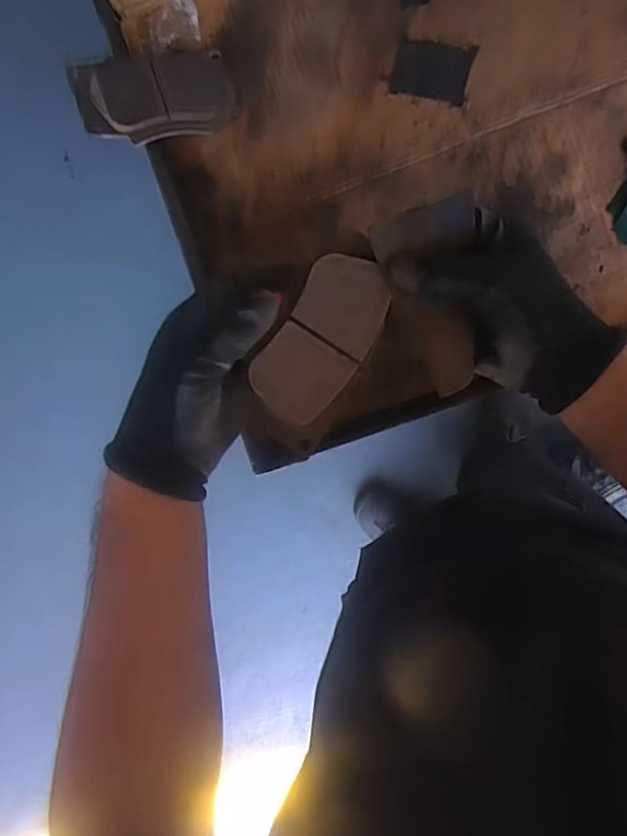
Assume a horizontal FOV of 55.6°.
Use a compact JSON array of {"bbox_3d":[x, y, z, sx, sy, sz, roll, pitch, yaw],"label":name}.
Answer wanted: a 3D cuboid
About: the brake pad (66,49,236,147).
[{"bbox_3d":[-0.133,-0.277,0.509,0.129,0.020,0.069,-22,96,-23],"label":"brake pad"}]

